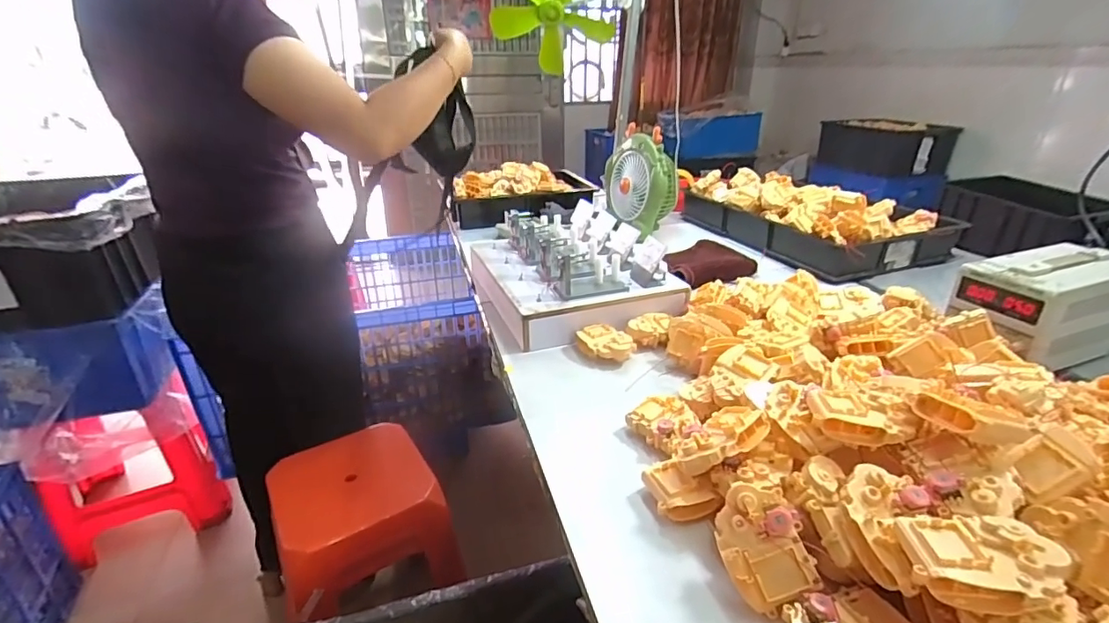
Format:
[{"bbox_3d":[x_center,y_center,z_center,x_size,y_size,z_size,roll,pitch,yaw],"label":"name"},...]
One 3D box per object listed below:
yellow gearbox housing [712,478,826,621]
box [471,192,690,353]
[{"bbox_3d":[0.183,0.204,0.456,0.071,0.025,0.100,-21,61,6],"label":"yellow gearbox housing"},{"bbox_3d":[0.032,-0.091,1.024,0.315,0.132,0.393,-10,27,-20],"label":"box"}]

